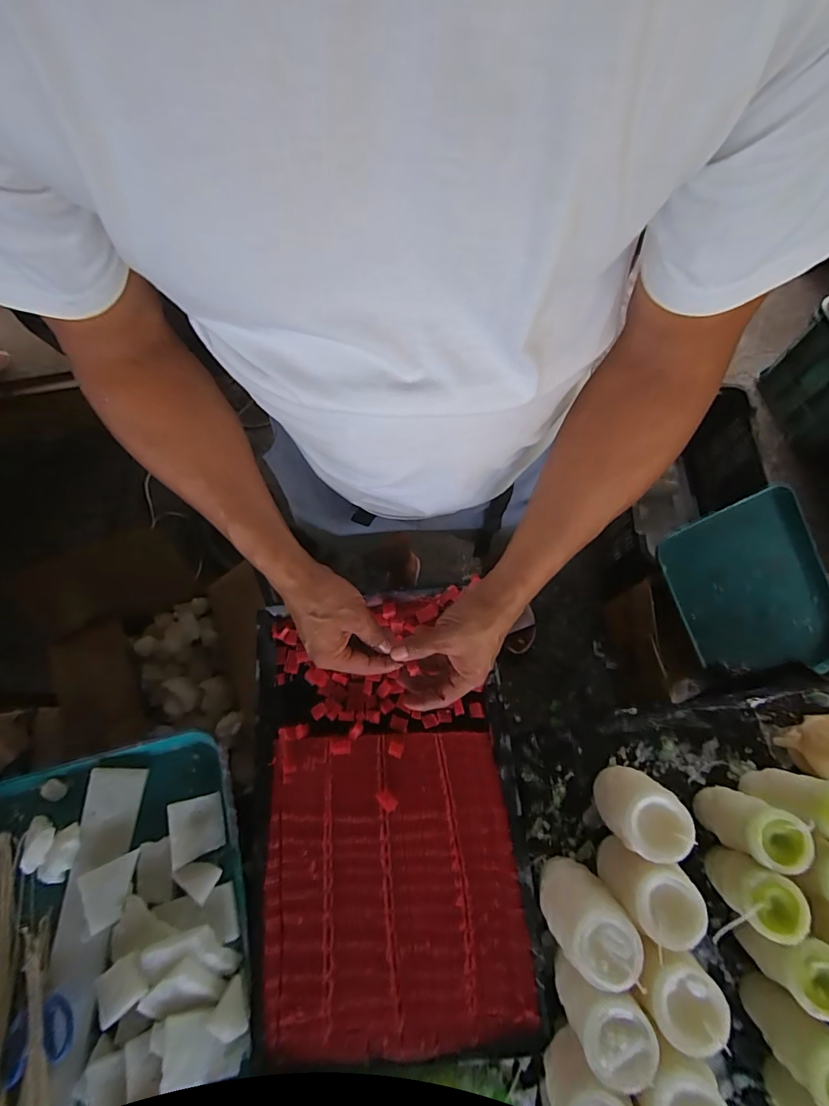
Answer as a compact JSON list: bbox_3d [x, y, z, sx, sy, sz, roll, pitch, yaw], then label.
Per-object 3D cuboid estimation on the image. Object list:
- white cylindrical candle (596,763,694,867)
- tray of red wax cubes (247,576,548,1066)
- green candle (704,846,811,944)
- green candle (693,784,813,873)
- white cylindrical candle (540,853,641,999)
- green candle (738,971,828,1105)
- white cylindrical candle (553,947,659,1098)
[{"bbox_3d":[0.229,0.263,0.466,0.060,0.115,0.070,21,73,8],"label":"white cylindrical candle"},{"bbox_3d":[-0.035,0.280,0.522,0.289,0.020,0.463,-4,71,0],"label":"tray of red wax cubes"},{"bbox_3d":[0.322,0.325,0.435,0.046,0.085,0.050,32,74,12],"label":"green candle"},{"bbox_3d":[0.341,0.278,0.464,0.054,0.101,0.058,12,71,5],"label":"green candle"},{"bbox_3d":[0.165,0.351,0.439,0.069,0.102,0.073,-34,73,-10],"label":"white cylindrical candle"},{"bbox_3d":[0.348,0.443,0.407,0.060,0.105,0.050,43,77,14],"label":"green candle"},{"bbox_3d":[0.167,0.414,0.410,0.058,0.092,0.061,0,71,1],"label":"white cylindrical candle"}]

